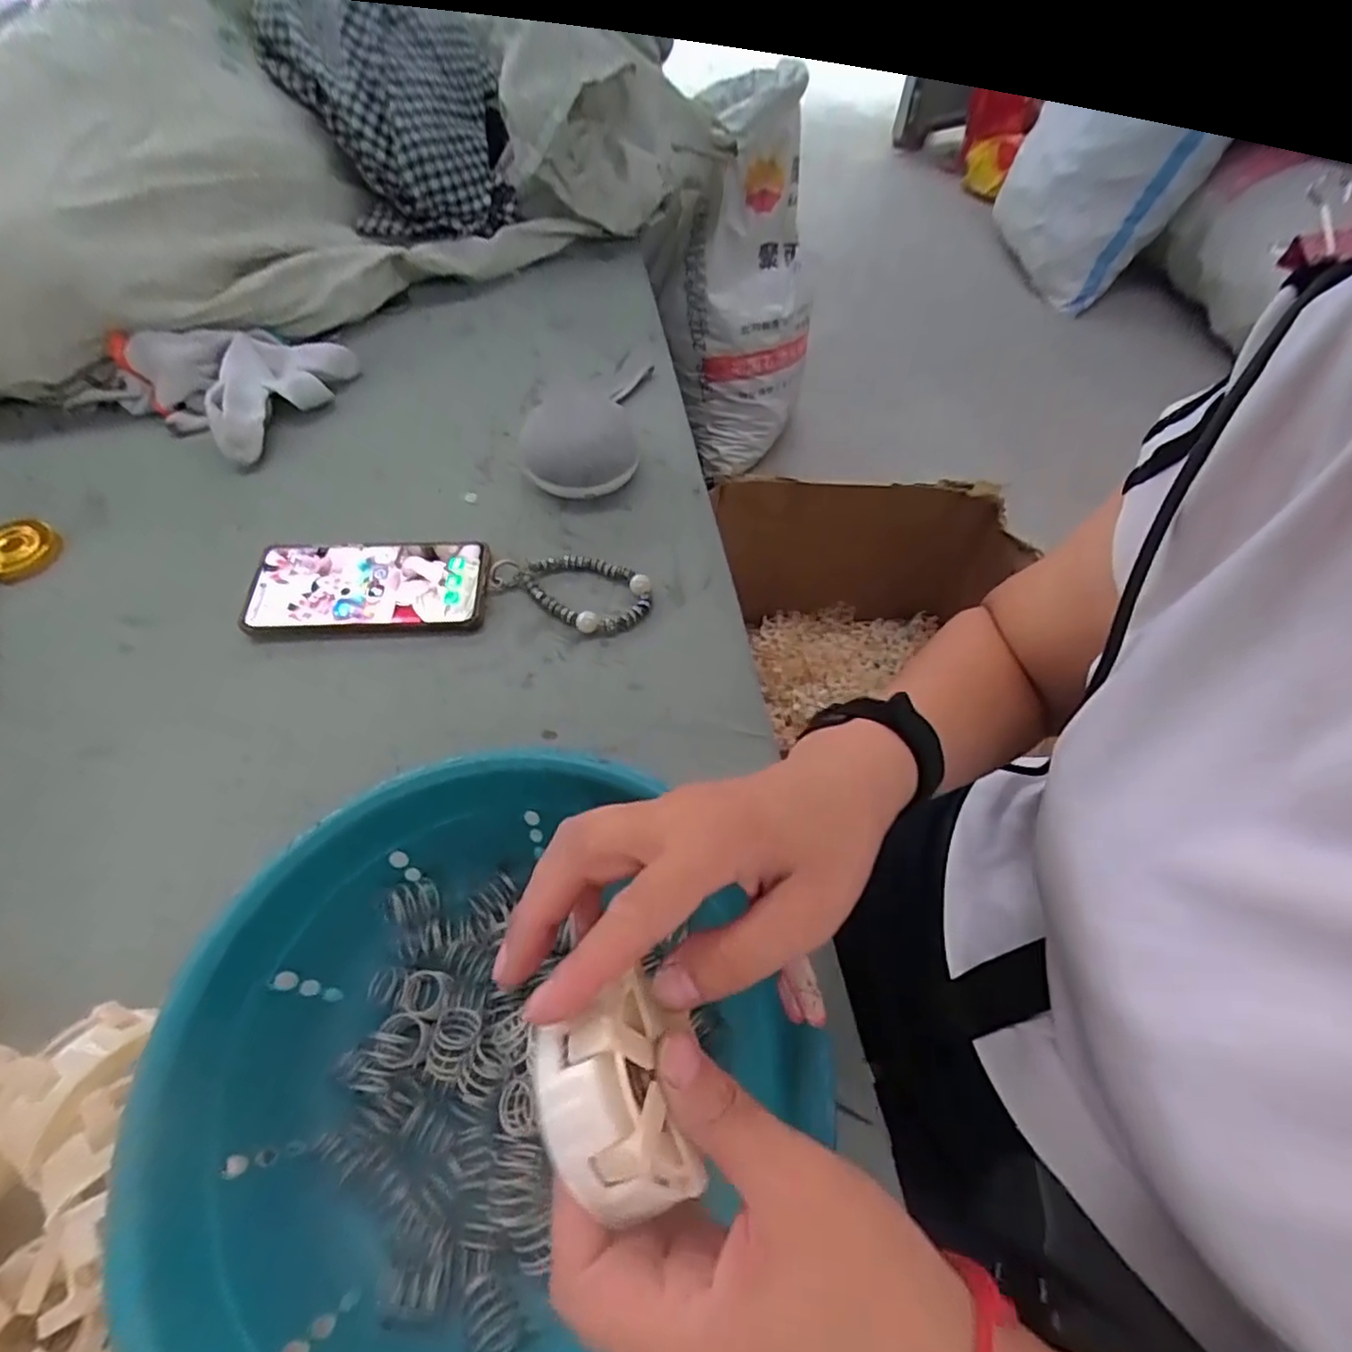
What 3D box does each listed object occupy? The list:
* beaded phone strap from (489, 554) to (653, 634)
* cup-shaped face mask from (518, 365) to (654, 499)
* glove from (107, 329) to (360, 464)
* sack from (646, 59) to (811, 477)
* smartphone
[{"bbox_3d":[-0.075,-0.070,0.484,0.116,0.012,0.062,25,61,13],"label":"beaded phone strap"},{"bbox_3d":[-0.078,-0.205,0.550,0.100,0.046,0.110,8,58,4],"label":"cup-shaped face mask"},{"bbox_3d":[-0.394,-0.279,0.583,0.158,0.052,0.155,27,61,14],"label":"glove"},{"bbox_3d":[0.126,-0.730,1.261,0.304,0.718,0.180,-15,60,-10],"label":"sack"},{"bbox_3d":[-0.228,-0.067,0.482,0.167,0.014,0.078,-2,58,-3],"label":"smartphone"}]

